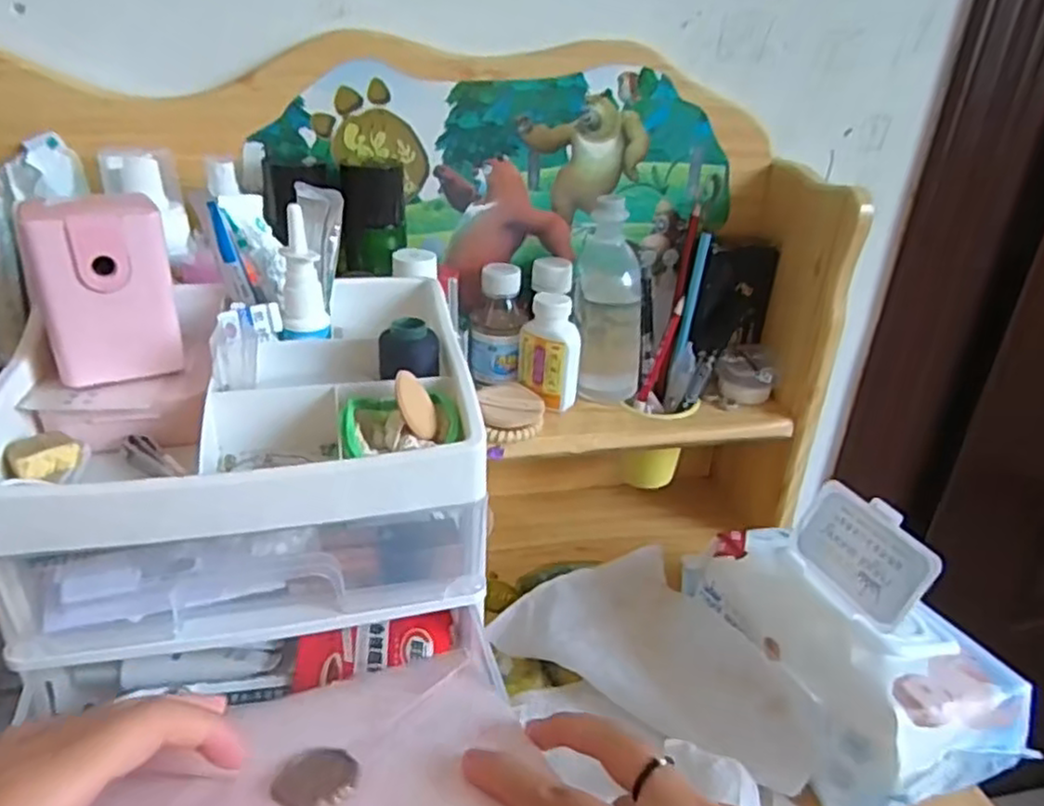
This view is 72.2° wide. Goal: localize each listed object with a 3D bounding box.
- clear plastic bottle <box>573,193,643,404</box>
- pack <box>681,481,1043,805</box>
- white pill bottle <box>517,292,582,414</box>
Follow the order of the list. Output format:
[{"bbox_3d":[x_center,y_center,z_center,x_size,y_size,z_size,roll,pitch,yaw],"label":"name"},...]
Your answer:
[{"bbox_3d":[0.066,-0.075,0.542,0.053,0.150,0.058,6,28,6],"label":"clear plastic bottle"},{"bbox_3d":[0.193,0.125,0.425,0.105,0.133,0.176,-7,29,-16],"label":"pack"},{"bbox_3d":[0.020,-0.038,0.535,0.044,0.084,0.026,21,33,32],"label":"white pill bottle"}]

